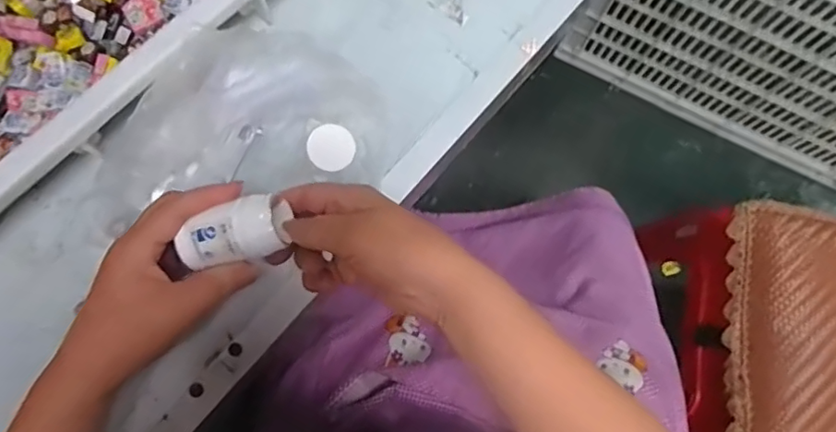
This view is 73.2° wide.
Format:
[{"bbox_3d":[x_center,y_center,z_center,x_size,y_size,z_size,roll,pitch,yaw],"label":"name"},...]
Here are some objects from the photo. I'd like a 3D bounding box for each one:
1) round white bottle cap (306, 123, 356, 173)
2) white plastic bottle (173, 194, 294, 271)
[{"bbox_3d":[-0.068,-0.053,0.444,0.036,0.011,0.036,-1,96,-11],"label":"round white bottle cap"},{"bbox_3d":[-0.115,0.012,0.353,0.066,0.027,0.033,-17,78,-5],"label":"white plastic bottle"}]

